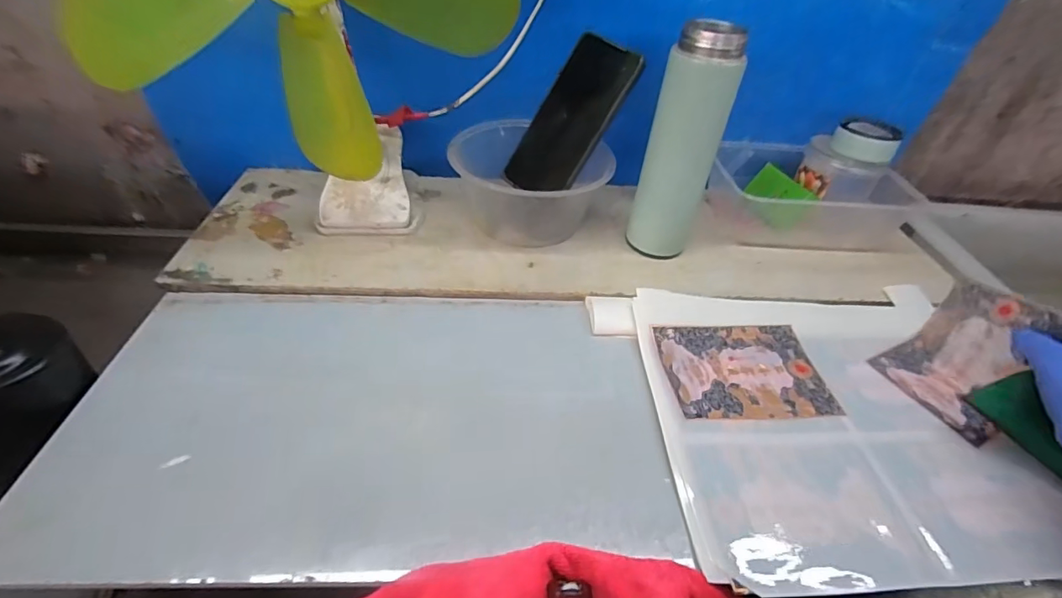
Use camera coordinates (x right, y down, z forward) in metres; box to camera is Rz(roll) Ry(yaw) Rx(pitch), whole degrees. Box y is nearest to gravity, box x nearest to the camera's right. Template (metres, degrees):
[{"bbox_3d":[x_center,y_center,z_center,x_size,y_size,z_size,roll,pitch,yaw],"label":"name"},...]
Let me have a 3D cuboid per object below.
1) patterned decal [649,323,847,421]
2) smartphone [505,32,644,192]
[{"bbox_3d":[0.178,0.058,0.419,0.135,0.005,0.096,0,42,-8],"label":"patterned decal"},{"bbox_3d":[0.039,-0.173,0.488,0.074,0.156,0.011,41,20,23],"label":"smartphone"}]

